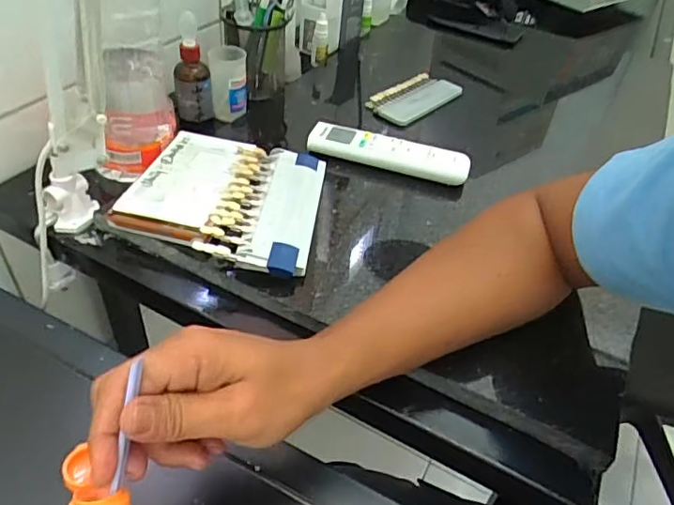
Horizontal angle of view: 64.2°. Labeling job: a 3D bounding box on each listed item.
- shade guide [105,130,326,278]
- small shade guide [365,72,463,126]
[{"bbox_3d":[-0.106,-0.051,0.513,0.175,0.028,0.169,9,42,2],"label":"shade guide"},{"bbox_3d":[0.106,-0.211,0.729,0.065,0.014,0.151,31,47,25],"label":"small shade guide"}]

